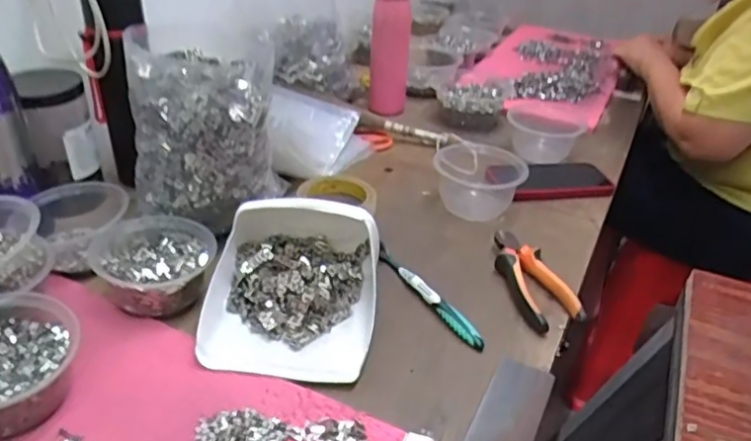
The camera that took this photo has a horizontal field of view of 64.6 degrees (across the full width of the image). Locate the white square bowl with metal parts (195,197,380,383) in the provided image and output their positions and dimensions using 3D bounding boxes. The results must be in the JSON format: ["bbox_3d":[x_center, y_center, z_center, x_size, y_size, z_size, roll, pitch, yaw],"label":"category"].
[{"bbox_3d":[-0.078,0.051,0.560,0.156,0.083,0.178,5,33,2],"label":"white square bowl with metal parts"}]

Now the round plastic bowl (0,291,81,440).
[{"bbox_3d":[-0.286,0.110,0.457,0.103,0.062,0.106,2,32,-2],"label":"round plastic bowl"}]

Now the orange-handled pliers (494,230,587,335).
[{"bbox_3d":[0.163,0.060,0.639,0.054,0.030,0.148,-8,34,-17],"label":"orange-handled pliers"}]

